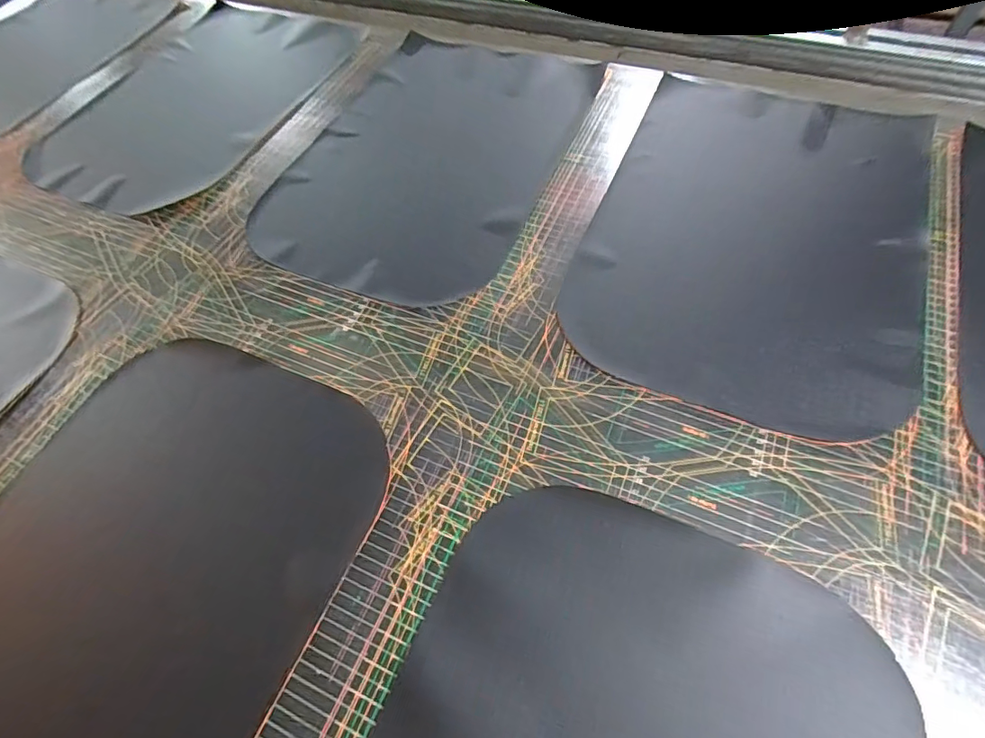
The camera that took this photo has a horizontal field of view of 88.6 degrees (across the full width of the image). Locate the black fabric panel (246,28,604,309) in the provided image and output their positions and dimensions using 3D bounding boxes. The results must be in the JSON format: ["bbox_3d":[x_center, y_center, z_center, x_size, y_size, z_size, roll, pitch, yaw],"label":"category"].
[{"bbox_3d":[-0.074,-0.274,0.662,0.312,0.041,0.470,20,64,15],"label":"black fabric panel"}]

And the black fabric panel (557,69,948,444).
[{"bbox_3d":[0.284,-0.157,0.546,0.322,0.010,0.463,19,63,15],"label":"black fabric panel"}]

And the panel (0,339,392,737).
[{"bbox_3d":[-0.311,0.200,0.409,0.329,0.030,0.476,21,64,16],"label":"panel"}]

